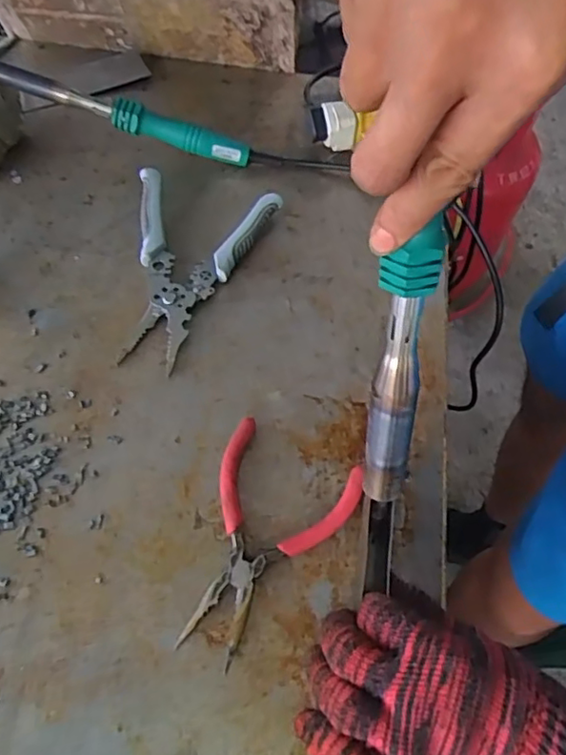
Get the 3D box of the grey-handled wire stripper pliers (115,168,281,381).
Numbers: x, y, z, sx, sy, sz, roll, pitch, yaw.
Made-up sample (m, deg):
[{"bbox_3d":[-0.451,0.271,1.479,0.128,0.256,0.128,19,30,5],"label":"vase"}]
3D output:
[{"bbox_3d":[-0.084,-0.089,0.483,0.119,0.024,0.187,12,59,4],"label":"grey-handled wire stripper pliers"}]

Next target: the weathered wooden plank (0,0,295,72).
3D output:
[{"bbox_3d":[-0.146,-0.373,0.602,0.311,0.104,0.032,8,59,1],"label":"weathered wooden plank"}]

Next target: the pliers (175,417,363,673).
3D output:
[{"bbox_3d":[-0.017,0.104,0.376,0.092,0.014,0.143,25,61,11],"label":"pliers"}]

